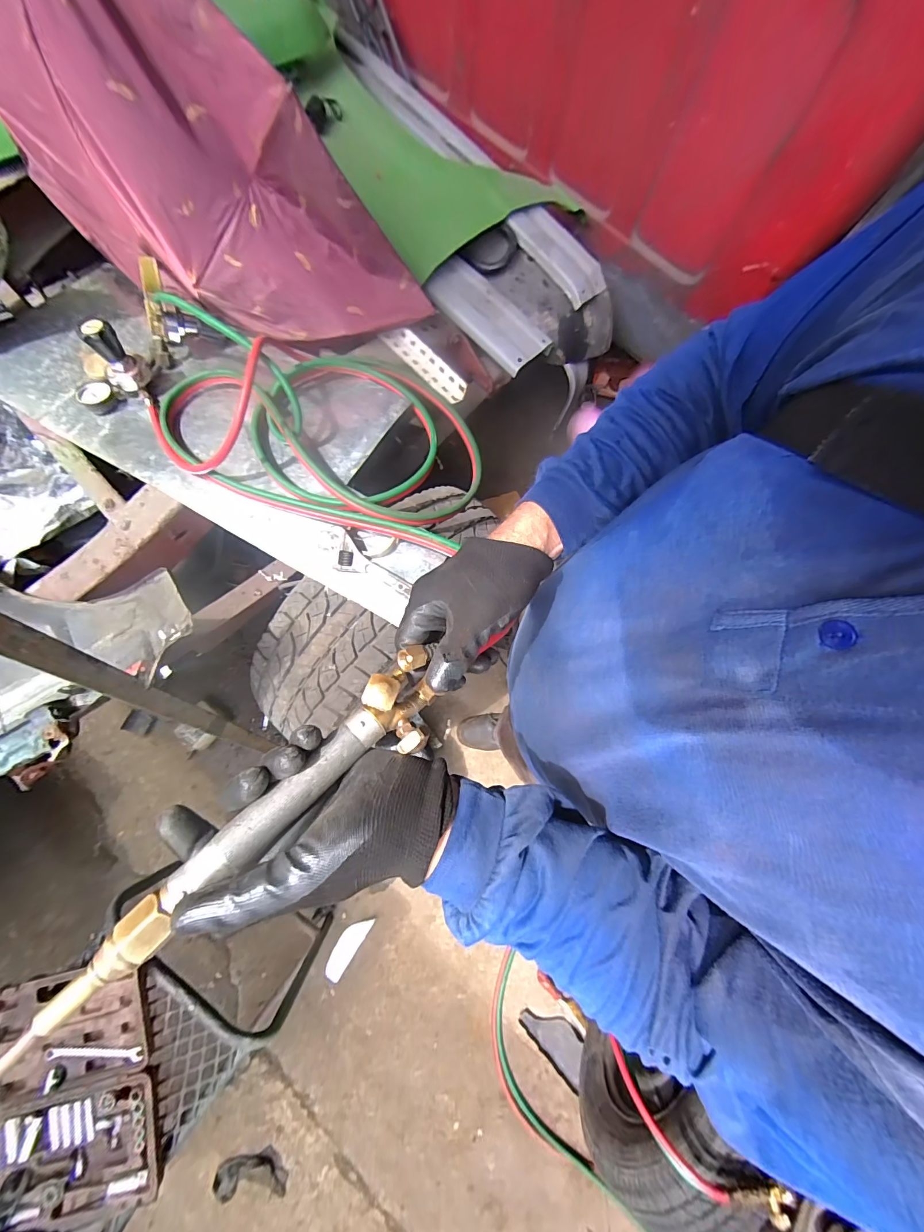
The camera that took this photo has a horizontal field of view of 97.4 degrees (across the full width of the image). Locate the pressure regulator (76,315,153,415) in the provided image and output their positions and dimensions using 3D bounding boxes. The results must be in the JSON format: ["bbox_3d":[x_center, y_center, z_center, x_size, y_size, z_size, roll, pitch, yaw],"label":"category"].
[{"bbox_3d":[-0.674,-0.452,0.748,0.132,0.114,0.082,-8,79,-4],"label":"pressure regulator"}]

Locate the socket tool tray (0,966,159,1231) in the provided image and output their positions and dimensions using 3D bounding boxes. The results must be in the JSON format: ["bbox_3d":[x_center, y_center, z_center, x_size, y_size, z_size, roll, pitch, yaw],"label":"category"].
[{"bbox_3d":[-0.730,0.869,0.734,0.330,0.043,0.400,-10,79,-4],"label":"socket tool tray"}]

